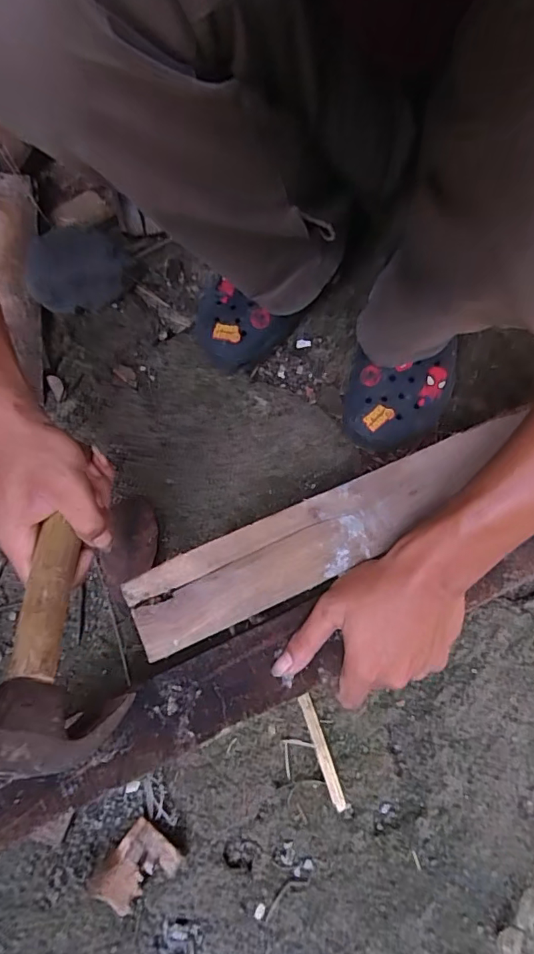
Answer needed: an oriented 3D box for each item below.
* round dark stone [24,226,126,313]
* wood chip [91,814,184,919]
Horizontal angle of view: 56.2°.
[{"bbox_3d":[-0.217,-0.236,0.572,0.103,0.079,0.066,-23,72,-7],"label":"round dark stone"},{"bbox_3d":[-0.106,0.320,0.410,0.047,0.021,0.061,40,76,13],"label":"wood chip"}]

